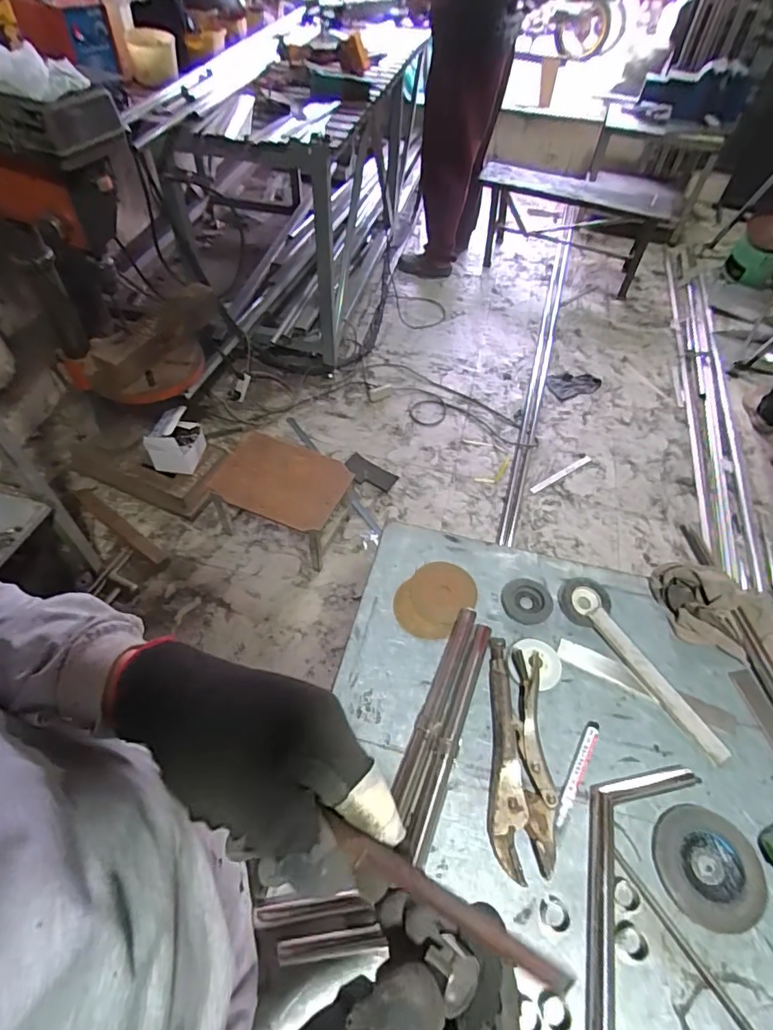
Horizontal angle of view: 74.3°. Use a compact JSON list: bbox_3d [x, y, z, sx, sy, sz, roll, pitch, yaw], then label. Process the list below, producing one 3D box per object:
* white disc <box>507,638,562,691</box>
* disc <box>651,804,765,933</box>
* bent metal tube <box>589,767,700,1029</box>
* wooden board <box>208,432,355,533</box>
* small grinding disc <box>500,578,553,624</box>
[{"bbox_3d":[0.169,0.166,0.578,0.060,0.015,0.061,1,52,-2],"label":"white disc"},{"bbox_3d":[0.298,0.323,0.471,0.093,0.006,0.092,1,52,-2],"label":"disc"},{"bbox_3d":[0.187,0.363,0.425,0.079,0.023,0.345,25,55,16],"label":"bent metal tube"},{"bbox_3d":[-0.322,-0.111,1.552,0.403,0.025,0.280,19,55,17],"label":"wooden board"},{"bbox_3d":[0.172,0.105,0.623,0.060,0.009,0.058,1,52,-2],"label":"small grinding disc"}]

